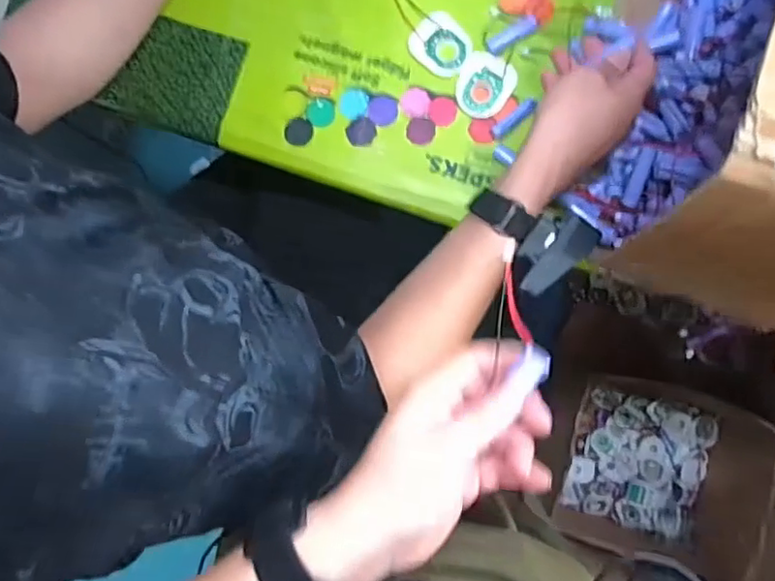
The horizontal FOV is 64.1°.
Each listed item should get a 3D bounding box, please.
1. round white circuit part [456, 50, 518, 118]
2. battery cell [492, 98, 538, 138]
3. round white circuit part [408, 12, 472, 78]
[{"bbox_3d":[0.093,-0.197,0.591,0.050,0.006,0.061,31,89,4],"label":"round white circuit part"},{"bbox_3d":[0.120,-0.163,0.589,0.050,0.012,0.014,-41,86,0],"label":"battery cell"},{"bbox_3d":[0.051,-0.237,0.594,0.057,0.007,0.052,41,90,4],"label":"round white circuit part"}]

